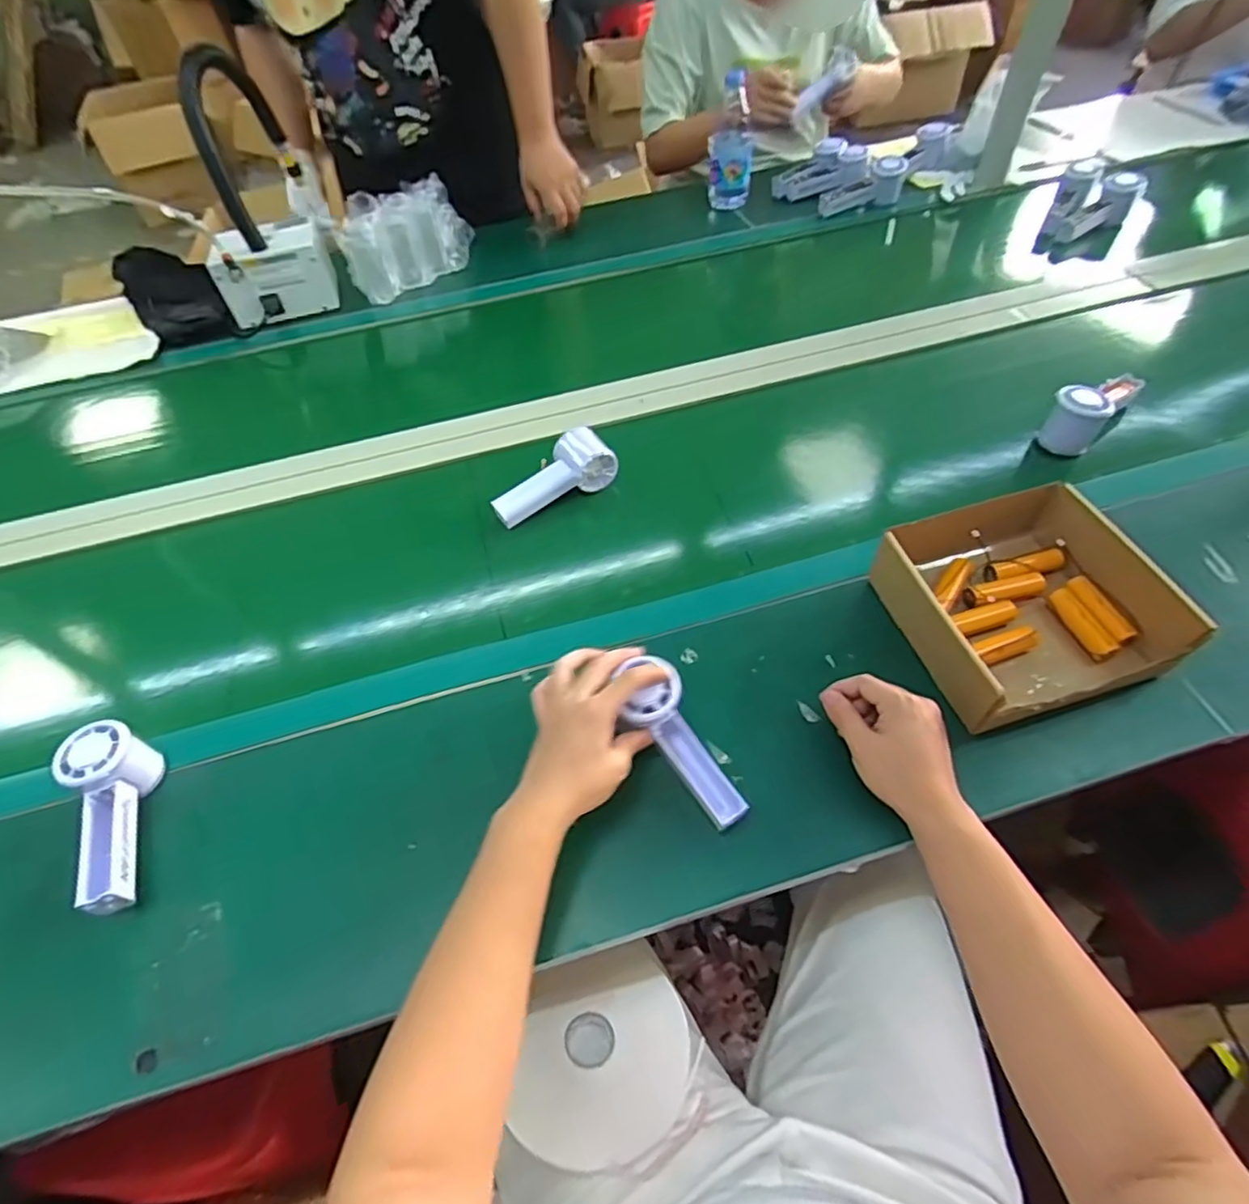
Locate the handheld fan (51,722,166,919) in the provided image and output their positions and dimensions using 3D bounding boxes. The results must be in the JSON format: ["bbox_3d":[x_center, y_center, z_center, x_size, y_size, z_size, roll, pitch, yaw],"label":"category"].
[{"bbox_3d":[-0.419,0.177,0.535,0.051,0.064,0.152,-25,55,-13],"label":"handheld fan"}]

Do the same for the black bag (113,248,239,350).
[{"bbox_3d":[-0.753,-0.509,1.083,0.123,0.098,0.214,-34,58,-19],"label":"black bag"}]

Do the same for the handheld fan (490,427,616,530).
[{"bbox_3d":[-0.085,-0.145,0.749,0.145,0.046,0.062,-30,56,-16],"label":"handheld fan"}]

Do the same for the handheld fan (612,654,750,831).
[{"bbox_3d":[0.046,0.114,0.528,0.049,0.029,0.144,-28,79,-15],"label":"handheld fan"}]

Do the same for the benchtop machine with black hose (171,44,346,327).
[{"bbox_3d":[-0.608,-0.666,1.028,0.183,0.309,0.309,-21,54,-10],"label":"benchtop machine with black hose"}]

